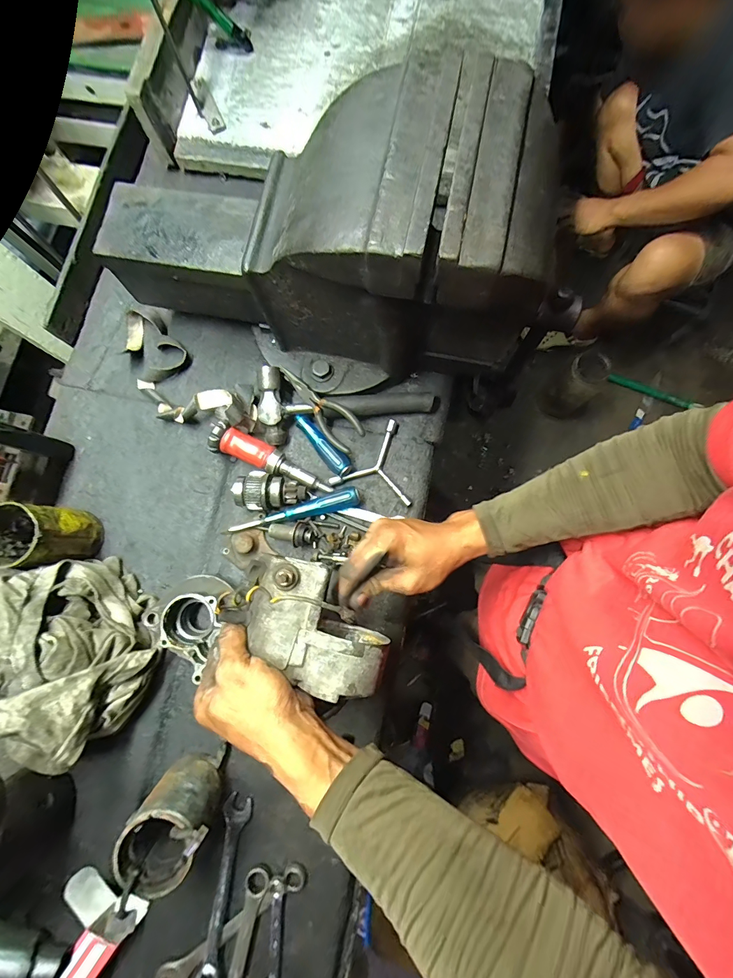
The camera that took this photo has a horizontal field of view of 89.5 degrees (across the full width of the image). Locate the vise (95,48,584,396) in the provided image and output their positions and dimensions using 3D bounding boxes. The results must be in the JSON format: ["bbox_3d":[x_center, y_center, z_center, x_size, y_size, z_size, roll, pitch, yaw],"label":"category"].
[{"bbox_3d":[-0.058,-0.275,0.429,0.496,0.263,0.209,20,81,5],"label":"vise"}]

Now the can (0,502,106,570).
[{"bbox_3d":[-0.405,0.060,0.469,0.077,0.114,0.071,0,80,1],"label":"can"}]

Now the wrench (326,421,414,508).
[{"bbox_3d":[0.018,-0.046,0.521,0.115,0.015,0.112,15,81,4],"label":"wrench"}]

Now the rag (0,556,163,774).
[{"bbox_3d":[-0.342,0.189,0.425,0.134,0.156,0.188,-40,81,-6],"label":"rag"}]

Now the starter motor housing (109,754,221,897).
[{"bbox_3d":[-0.206,0.356,0.399,0.078,0.098,0.089,28,82,6],"label":"starter motor housing"}]

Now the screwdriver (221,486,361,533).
[{"bbox_3d":[-0.103,0.031,0.506,0.188,0.029,0.030,-15,80,-1],"label":"screwdriver"}]

